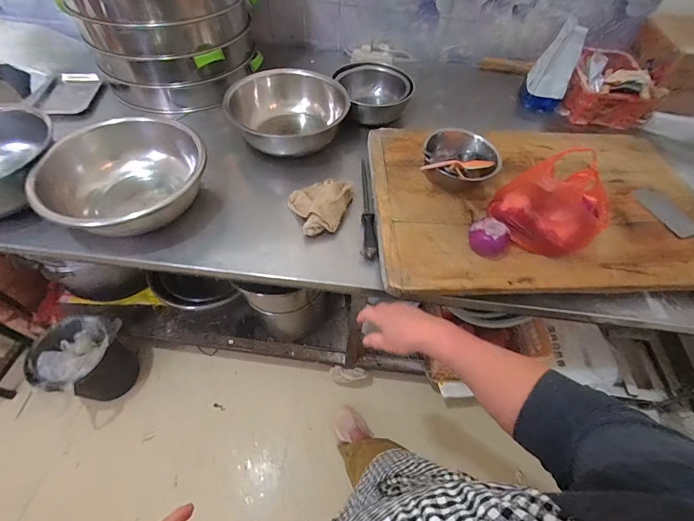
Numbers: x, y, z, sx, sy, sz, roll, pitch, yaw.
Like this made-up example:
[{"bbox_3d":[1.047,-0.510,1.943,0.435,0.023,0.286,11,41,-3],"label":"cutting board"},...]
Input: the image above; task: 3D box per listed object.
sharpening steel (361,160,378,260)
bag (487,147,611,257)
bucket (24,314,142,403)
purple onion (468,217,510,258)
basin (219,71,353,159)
[{"bbox_3d":[0.054,-0.164,0.926,0.041,0.041,0.397,1,55,-2],"label":"sharpening steel"},{"bbox_3d":[0.455,-0.134,0.728,0.222,0.190,0.133,31,59,18],"label":"bag"},{"bbox_3d":[-0.951,0.375,1.246,0.252,0.314,0.259,1,55,-2],"label":"bucket"},{"bbox_3d":[0.319,-0.051,0.747,0.073,0.068,0.085,-37,65,-25],"label":"purple onion"},{"bbox_3d":[-0.191,-0.470,1.060,0.313,0.142,0.313,1,55,-2],"label":"basin"}]

